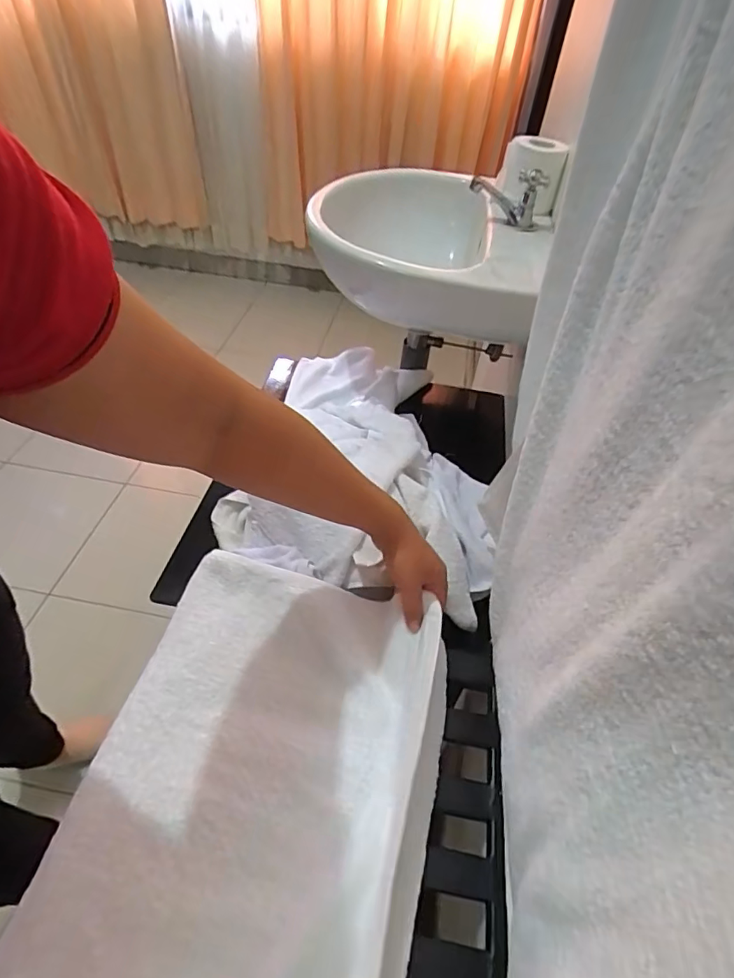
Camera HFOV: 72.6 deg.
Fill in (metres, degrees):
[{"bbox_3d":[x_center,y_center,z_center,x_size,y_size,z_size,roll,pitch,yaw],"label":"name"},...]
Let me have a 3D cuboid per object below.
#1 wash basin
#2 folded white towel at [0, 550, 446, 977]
[{"bbox_3d":[0.107,-0.455,0.866,0.413,0.193,0.442,2,47,-2],"label":"wash basin"},{"bbox_3d":[-0.124,0.336,0.392,0.322,0.045,0.619,13,48,7],"label":"folded white towel"}]

